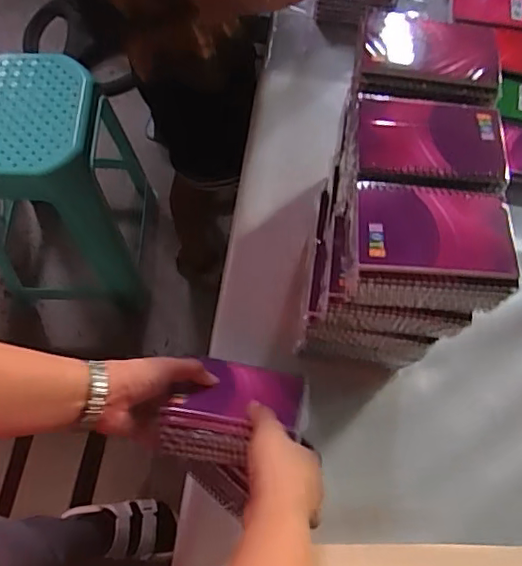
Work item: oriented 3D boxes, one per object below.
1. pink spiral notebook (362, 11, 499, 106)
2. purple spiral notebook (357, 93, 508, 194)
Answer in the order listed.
[{"bbox_3d":[0.166,-0.223,0.555,0.130,0.023,0.101,7,71,5],"label":"pink spiral notebook"},{"bbox_3d":[0.155,-0.130,0.516,0.131,0.010,0.099,7,65,2],"label":"purple spiral notebook"}]

